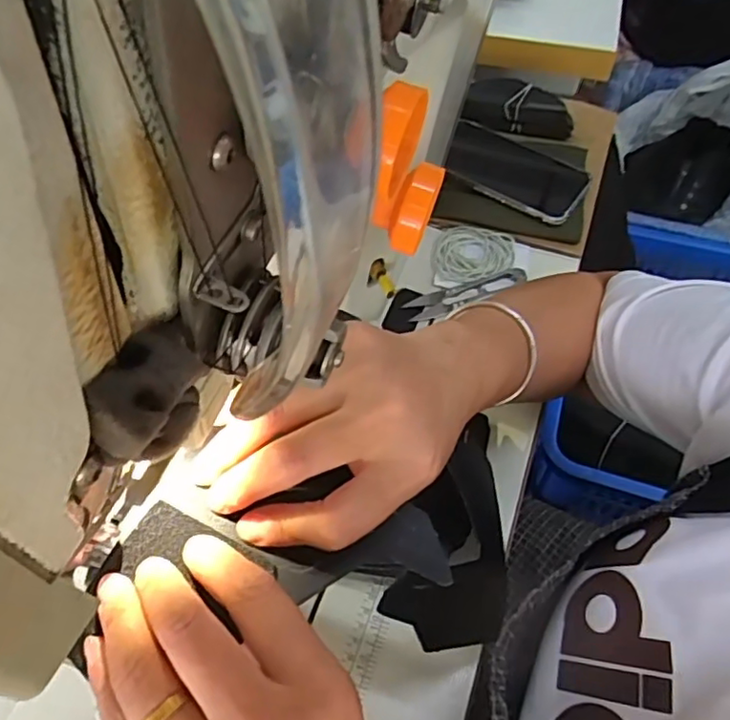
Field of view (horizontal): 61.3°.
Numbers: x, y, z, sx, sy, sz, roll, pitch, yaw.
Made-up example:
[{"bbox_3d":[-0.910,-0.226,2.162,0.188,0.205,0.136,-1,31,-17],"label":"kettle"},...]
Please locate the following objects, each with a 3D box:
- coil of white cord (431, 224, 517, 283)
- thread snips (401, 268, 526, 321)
[{"bbox_3d":[0.103,-0.101,0.585,0.075,0.007,0.071,-1,55,1],"label":"coil of white cord"},{"bbox_3d":[0.093,-0.060,0.560,0.111,0.016,0.025,-15,56,-9],"label":"thread snips"}]

